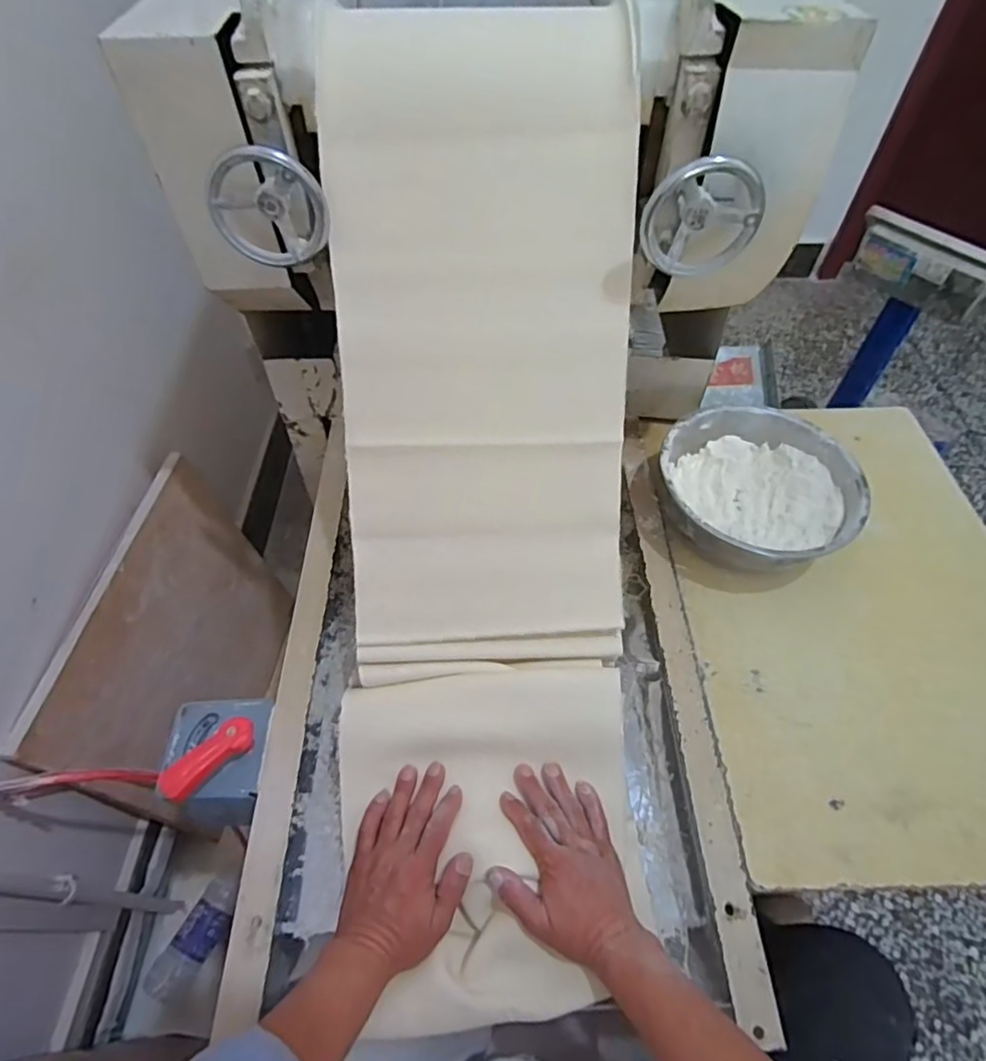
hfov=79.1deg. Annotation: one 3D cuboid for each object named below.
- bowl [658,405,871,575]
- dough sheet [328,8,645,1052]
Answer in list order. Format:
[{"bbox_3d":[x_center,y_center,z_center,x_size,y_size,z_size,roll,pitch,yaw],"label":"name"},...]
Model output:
[{"bbox_3d":[0.302,-0.046,0.698,0.210,0.075,0.203,0,54,-1],"label":"bowl"},{"bbox_3d":[-0.004,-0.004,0.537,0.263,0.177,0.776,-1,94,-2],"label":"dough sheet"}]

